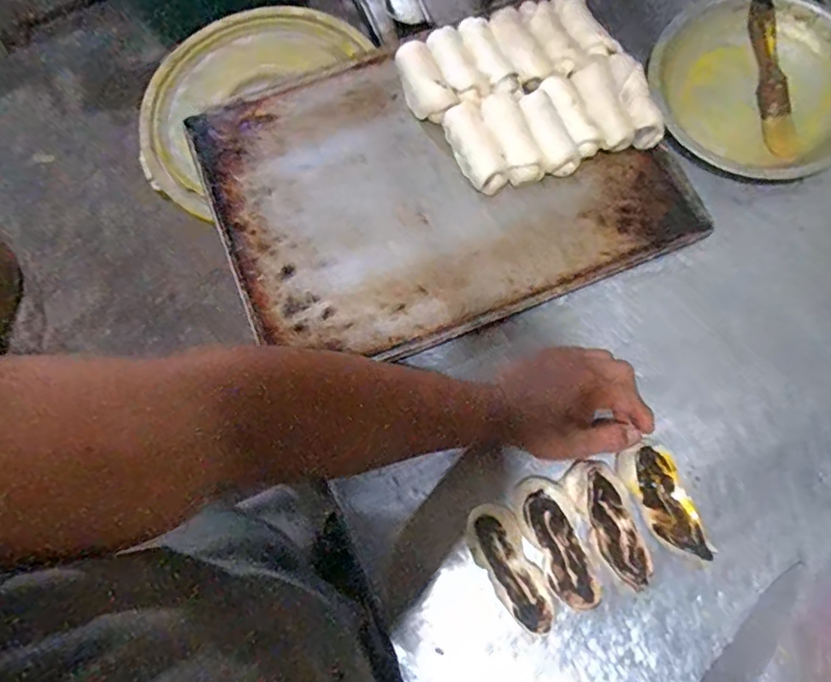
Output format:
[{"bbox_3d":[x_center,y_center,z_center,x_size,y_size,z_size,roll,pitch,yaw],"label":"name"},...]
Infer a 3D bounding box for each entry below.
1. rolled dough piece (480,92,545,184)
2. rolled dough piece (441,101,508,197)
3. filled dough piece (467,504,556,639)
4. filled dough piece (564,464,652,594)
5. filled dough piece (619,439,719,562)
[{"bbox_3d":[0.096,-0.204,0.570,0.036,0.029,0.095,-20,77,-3],"label":"rolled dough piece"},{"bbox_3d":[0.060,-0.192,0.574,0.044,0.029,0.095,-25,77,-5],"label":"rolled dough piece"},{"bbox_3d":[0.079,0.192,0.478,0.042,0.025,0.108,-28,77,-5],"label":"filled dough piece"},{"bbox_3d":[0.167,0.154,0.482,0.043,0.029,0.107,-27,77,-5],"label":"filled dough piece"},{"bbox_3d":[0.212,0.138,0.478,0.045,0.027,0.103,-28,83,-5],"label":"filled dough piece"}]

